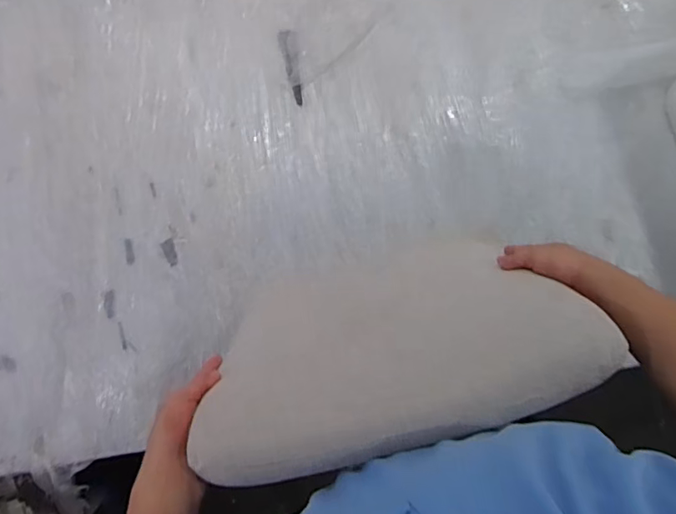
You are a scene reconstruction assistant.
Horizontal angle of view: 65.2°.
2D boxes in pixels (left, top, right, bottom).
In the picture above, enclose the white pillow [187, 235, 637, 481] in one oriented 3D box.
[{"bbox_3d":[0.055,0.068,0.675,0.403,0.457,0.051,-17,111,5],"label":"white pillow"}]

